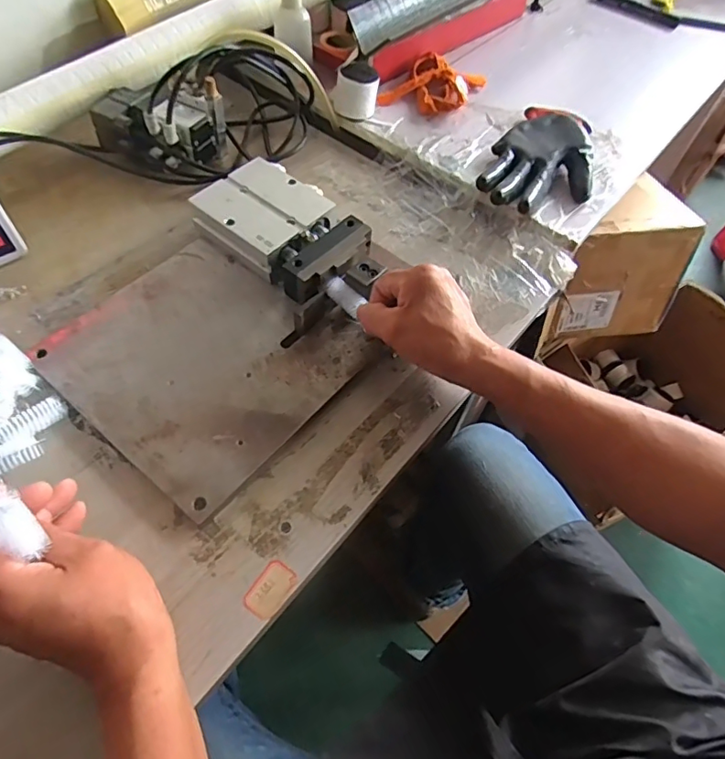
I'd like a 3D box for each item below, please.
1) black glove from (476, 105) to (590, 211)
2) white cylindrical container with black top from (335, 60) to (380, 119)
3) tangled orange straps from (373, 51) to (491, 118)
[{"bbox_3d":[0.210,-0.256,0.602,0.117,0.038,0.206,21,59,8],"label":"black glove"},{"bbox_3d":[-0.007,-0.353,0.630,0.049,0.046,0.051,2,58,-3],"label":"white cylindrical container with black top"},{"bbox_3d":[0.092,-0.384,0.670,0.100,0.022,0.116,27,60,12],"label":"tangled orange straps"}]

